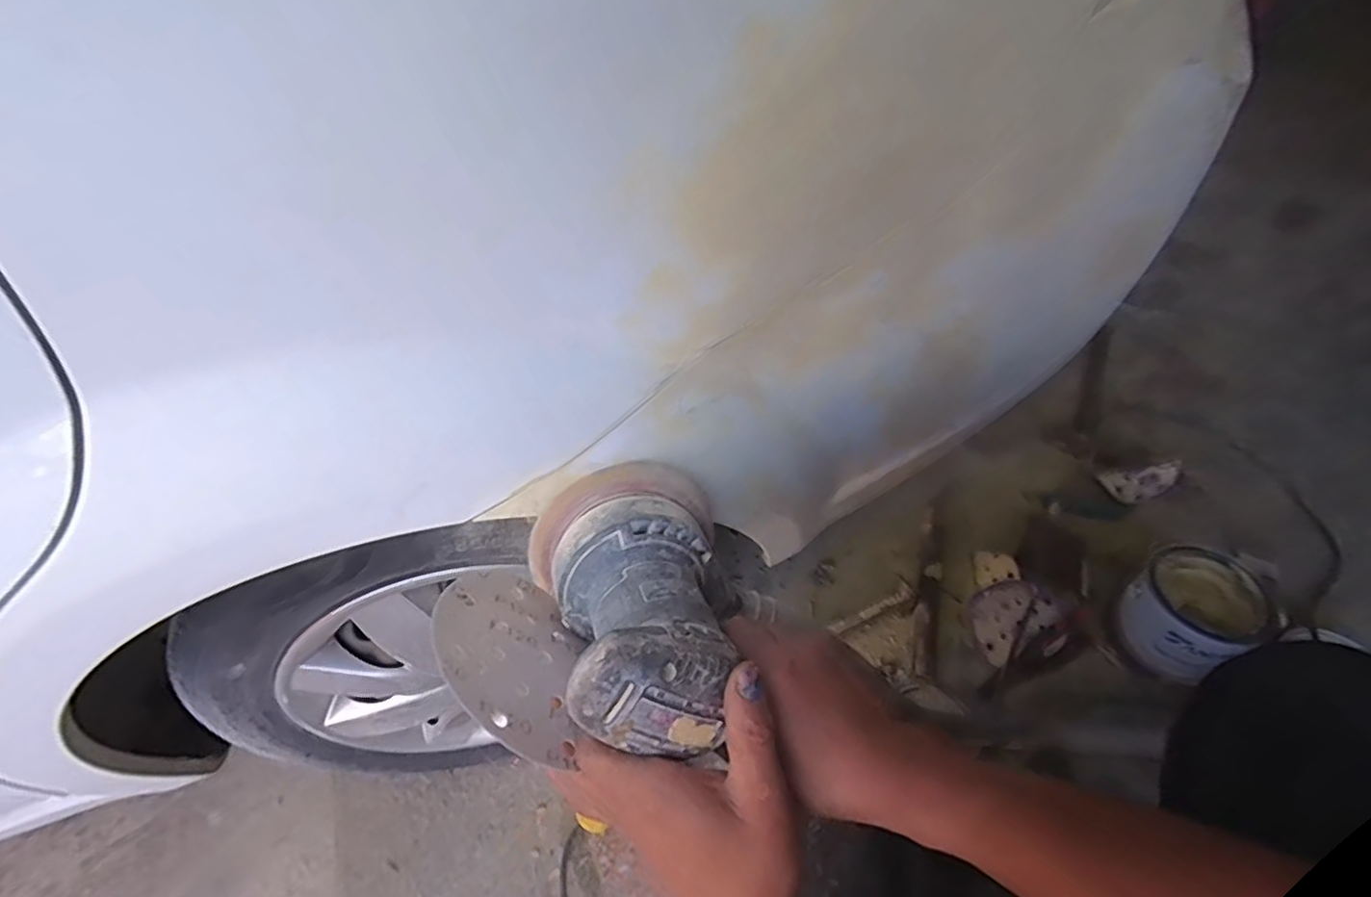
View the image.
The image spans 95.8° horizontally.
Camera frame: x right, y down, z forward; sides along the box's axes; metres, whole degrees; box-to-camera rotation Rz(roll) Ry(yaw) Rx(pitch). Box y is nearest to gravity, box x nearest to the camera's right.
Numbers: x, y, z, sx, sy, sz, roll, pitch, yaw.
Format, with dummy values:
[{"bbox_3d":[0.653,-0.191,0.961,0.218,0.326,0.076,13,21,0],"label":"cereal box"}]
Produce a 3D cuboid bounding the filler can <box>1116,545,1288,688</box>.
[{"bbox_3d":[0.696,0.227,0.863,0.132,0.145,0.127,-3,50,3],"label":"filler can"}]

